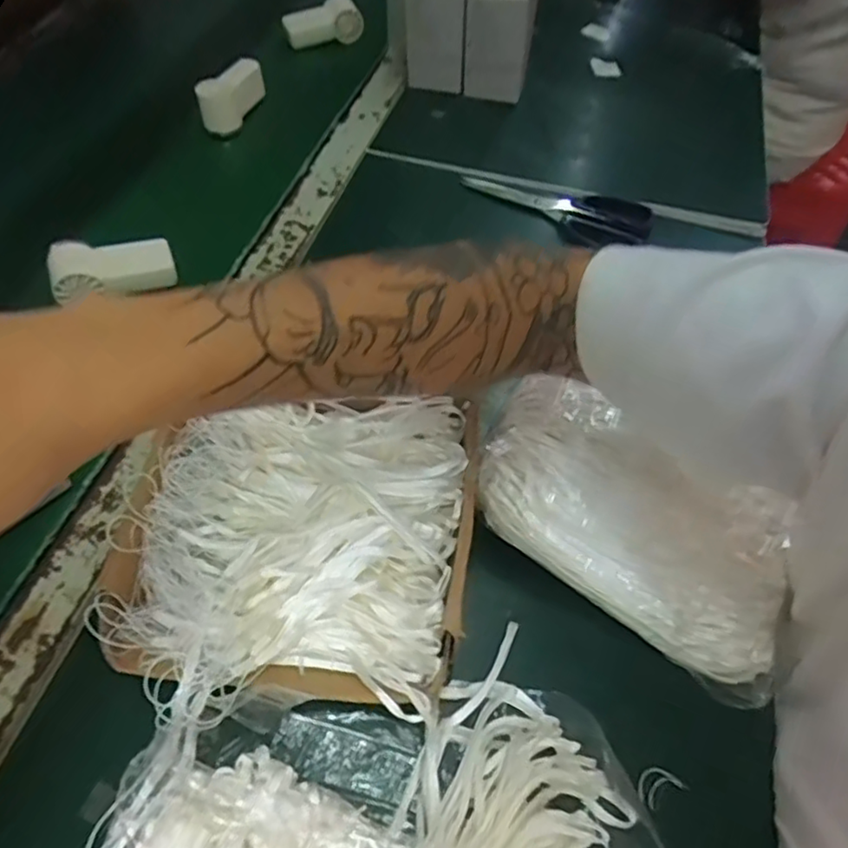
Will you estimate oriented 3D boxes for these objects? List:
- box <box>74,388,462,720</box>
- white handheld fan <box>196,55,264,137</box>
[{"bbox_3d":[-0.074,0.072,0.372,0.197,0.046,0.178,1,55,-3],"label":"box"},{"bbox_3d":[-0.203,-0.345,0.673,0.033,0.056,0.088,14,55,6],"label":"white handheld fan"}]

